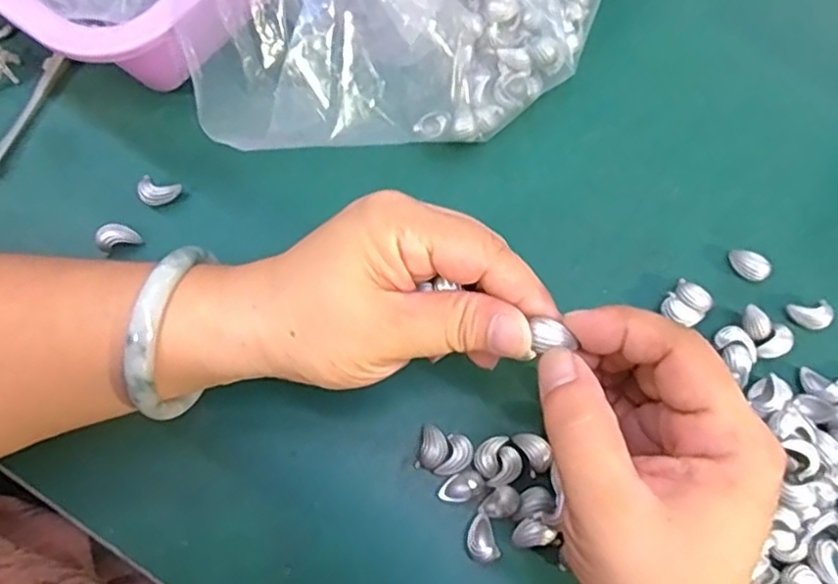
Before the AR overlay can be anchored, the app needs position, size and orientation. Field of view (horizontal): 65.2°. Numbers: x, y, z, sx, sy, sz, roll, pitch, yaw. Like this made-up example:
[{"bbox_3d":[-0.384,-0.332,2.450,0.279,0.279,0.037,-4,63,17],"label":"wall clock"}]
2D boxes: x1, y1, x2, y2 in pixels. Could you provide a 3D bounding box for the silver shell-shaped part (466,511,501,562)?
[{"bbox_3d":[0.026,0.105,0.280,0.012,0.010,0.018,-15,76,-5],"label":"silver shell-shaped part"}]

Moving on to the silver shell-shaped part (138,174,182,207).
[{"bbox_3d":[-0.127,-0.048,0.322,0.019,0.011,0.012,10,75,2],"label":"silver shell-shaped part"}]

